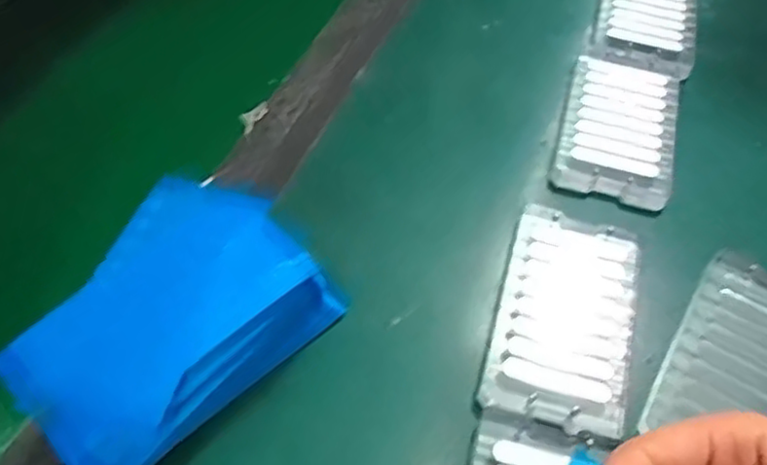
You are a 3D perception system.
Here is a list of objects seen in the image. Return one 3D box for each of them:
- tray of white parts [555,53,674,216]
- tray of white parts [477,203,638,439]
[{"bbox_3d":[0.150,-0.069,0.441,0.065,0.017,0.116,16,55,9],"label":"tray of white parts"},{"bbox_3d":[0.093,0.039,0.354,0.065,0.013,0.119,14,55,8],"label":"tray of white parts"}]

